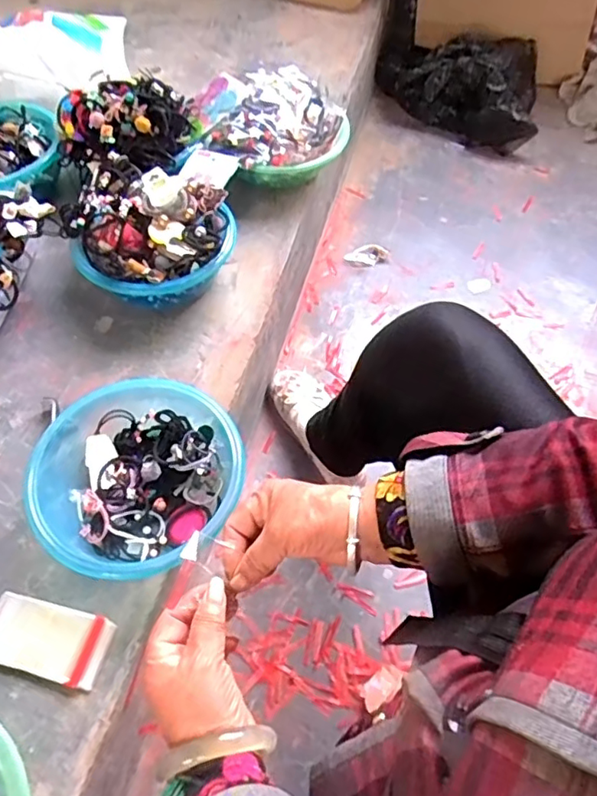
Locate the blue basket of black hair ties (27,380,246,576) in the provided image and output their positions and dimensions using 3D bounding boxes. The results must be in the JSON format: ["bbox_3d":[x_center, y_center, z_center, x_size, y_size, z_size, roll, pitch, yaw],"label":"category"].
[{"bbox_3d":[-0.188,0.088,0.641,0.229,0.081,0.225,1,57,-2],"label":"blue basket of black hair ties"}]

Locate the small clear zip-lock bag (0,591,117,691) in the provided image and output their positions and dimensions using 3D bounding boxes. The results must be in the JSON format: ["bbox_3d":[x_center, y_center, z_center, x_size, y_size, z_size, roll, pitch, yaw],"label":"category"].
[{"bbox_3d":[-0.256,0.244,0.576,0.122,0.015,0.067,14,57,6],"label":"small clear zip-lock bag"}]

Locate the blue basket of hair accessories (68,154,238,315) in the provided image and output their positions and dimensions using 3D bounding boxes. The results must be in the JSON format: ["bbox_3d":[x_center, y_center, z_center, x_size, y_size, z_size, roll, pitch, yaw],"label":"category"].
[{"bbox_3d":[-0.205,-0.229,0.811,0.220,0.130,0.219,5,57,1],"label":"blue basket of hair accessories"}]

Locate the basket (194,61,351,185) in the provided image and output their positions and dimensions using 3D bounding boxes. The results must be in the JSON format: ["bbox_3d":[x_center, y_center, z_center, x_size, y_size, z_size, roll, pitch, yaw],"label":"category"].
[{"bbox_3d":[-0.061,-0.443,0.968,0.274,0.123,0.208,-19,60,-14],"label":"basket"}]

